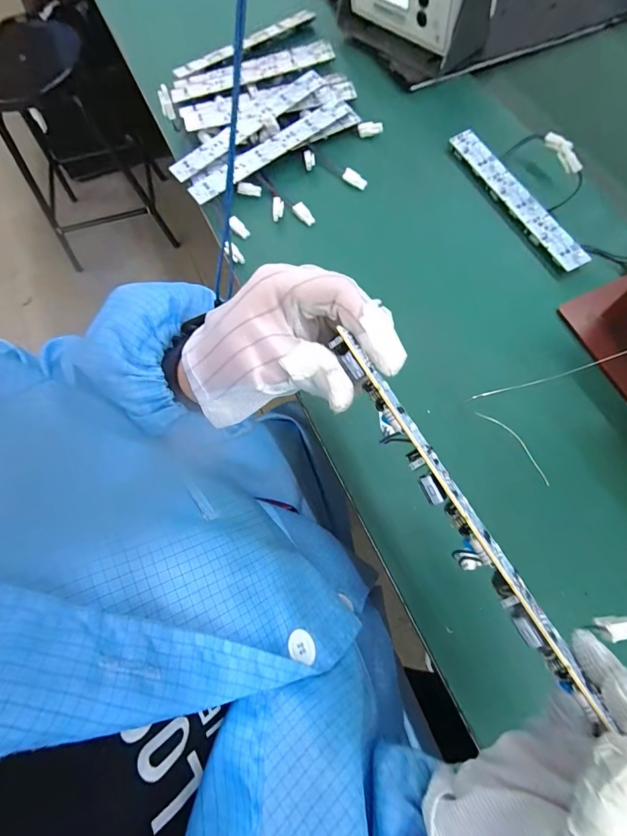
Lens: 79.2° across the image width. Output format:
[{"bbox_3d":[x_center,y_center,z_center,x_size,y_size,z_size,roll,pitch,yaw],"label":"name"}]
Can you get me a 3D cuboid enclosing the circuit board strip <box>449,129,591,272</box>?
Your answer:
[{"bbox_3d":[0.200,-0.220,0.374,0.029,0.007,0.190,-27,71,1],"label":"circuit board strip"}]

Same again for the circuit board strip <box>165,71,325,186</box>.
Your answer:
[{"bbox_3d":[-0.069,-0.316,0.407,0.195,0.009,0.021,-40,90,-8],"label":"circuit board strip"}]

